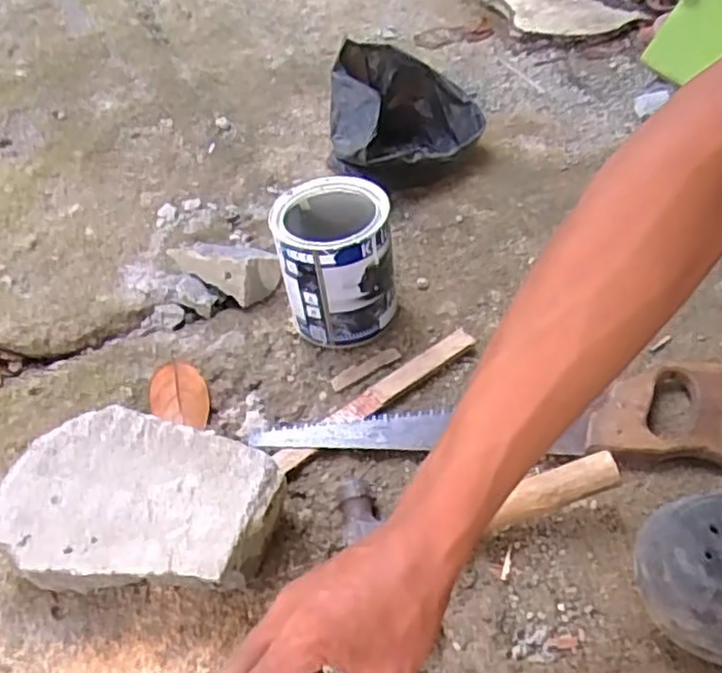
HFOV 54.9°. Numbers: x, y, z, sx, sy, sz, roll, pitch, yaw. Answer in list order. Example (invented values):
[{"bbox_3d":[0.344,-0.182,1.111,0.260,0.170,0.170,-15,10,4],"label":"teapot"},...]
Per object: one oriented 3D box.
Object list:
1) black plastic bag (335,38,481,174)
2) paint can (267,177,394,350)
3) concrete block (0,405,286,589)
[{"bbox_3d":[0.056,-0.261,0.854,0.184,0.118,0.167,0,50,4],"label":"black plastic bag"},{"bbox_3d":[-0.025,-0.069,0.680,0.103,0.134,0.108,-2,50,2],"label":"paint can"},{"bbox_3d":[-0.168,0.141,0.540,0.200,0.077,0.142,11,52,13],"label":"concrete block"}]

